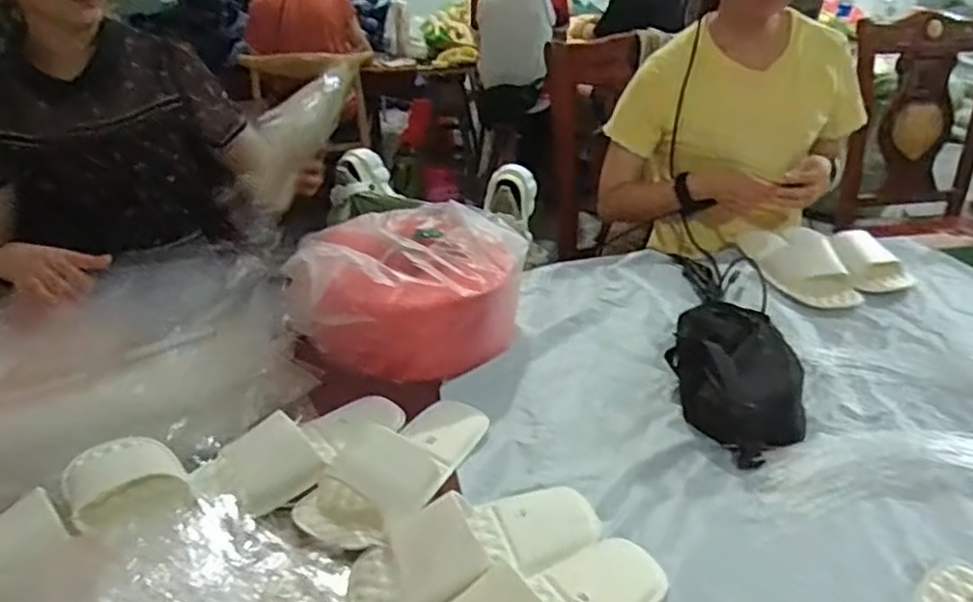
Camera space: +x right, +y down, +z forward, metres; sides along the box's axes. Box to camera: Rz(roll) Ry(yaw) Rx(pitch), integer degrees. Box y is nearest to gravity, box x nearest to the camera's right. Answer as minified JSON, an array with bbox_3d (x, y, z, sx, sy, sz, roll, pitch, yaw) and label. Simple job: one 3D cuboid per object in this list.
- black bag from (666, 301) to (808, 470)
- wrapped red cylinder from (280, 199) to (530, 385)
[{"bbox_3d":[0.290,0.080,0.789,0.135,0.054,0.251,3,29,7],"label":"black bag"},{"bbox_3d":[-0.108,-0.023,0.947,0.301,0.147,0.257,3,29,7],"label":"wrapped red cylinder"}]

